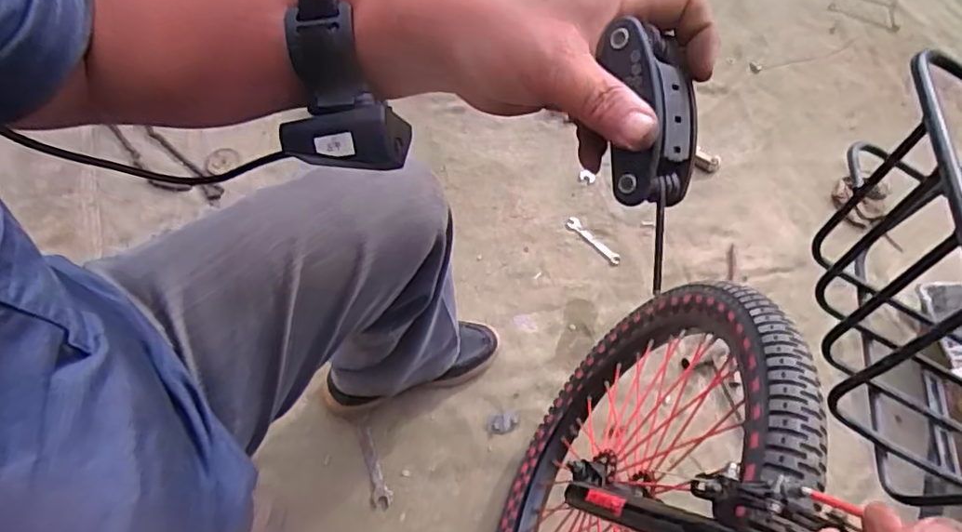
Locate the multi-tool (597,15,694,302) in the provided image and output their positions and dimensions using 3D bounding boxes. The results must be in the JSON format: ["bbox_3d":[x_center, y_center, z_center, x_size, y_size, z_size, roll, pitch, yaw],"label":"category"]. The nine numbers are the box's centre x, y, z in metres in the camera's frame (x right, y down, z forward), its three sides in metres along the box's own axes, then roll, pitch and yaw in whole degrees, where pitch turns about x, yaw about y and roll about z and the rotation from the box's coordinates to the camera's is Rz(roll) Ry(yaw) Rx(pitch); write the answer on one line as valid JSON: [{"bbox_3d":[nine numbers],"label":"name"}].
[{"bbox_3d":[0.085,-0.052,0.298,0.052,0.035,0.127,-11,104,-10],"label":"multi-tool"}]

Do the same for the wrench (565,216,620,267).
[{"bbox_3d":[0.207,-0.045,1.125,0.120,0.009,0.027,43,64,15],"label":"wrench"}]

